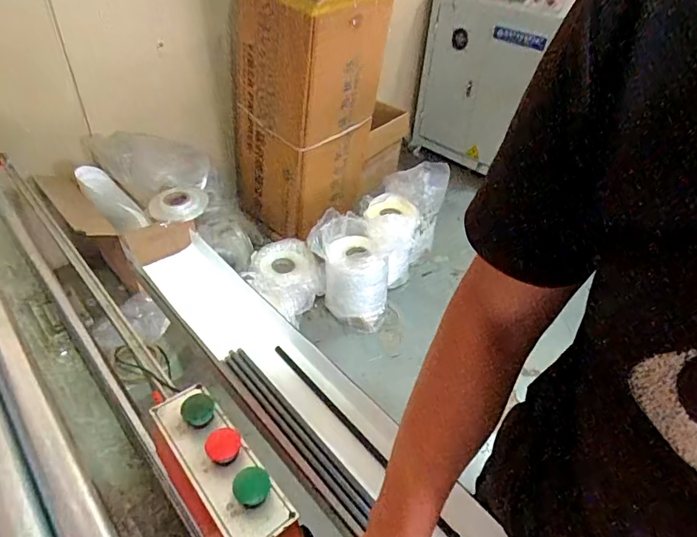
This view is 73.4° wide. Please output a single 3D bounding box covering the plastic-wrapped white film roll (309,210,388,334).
[{"bbox_3d":[0.003,0.017,1.799,0.256,0.360,0.290,-14,42,-13],"label":"plastic-wrapped white film roll"}]

